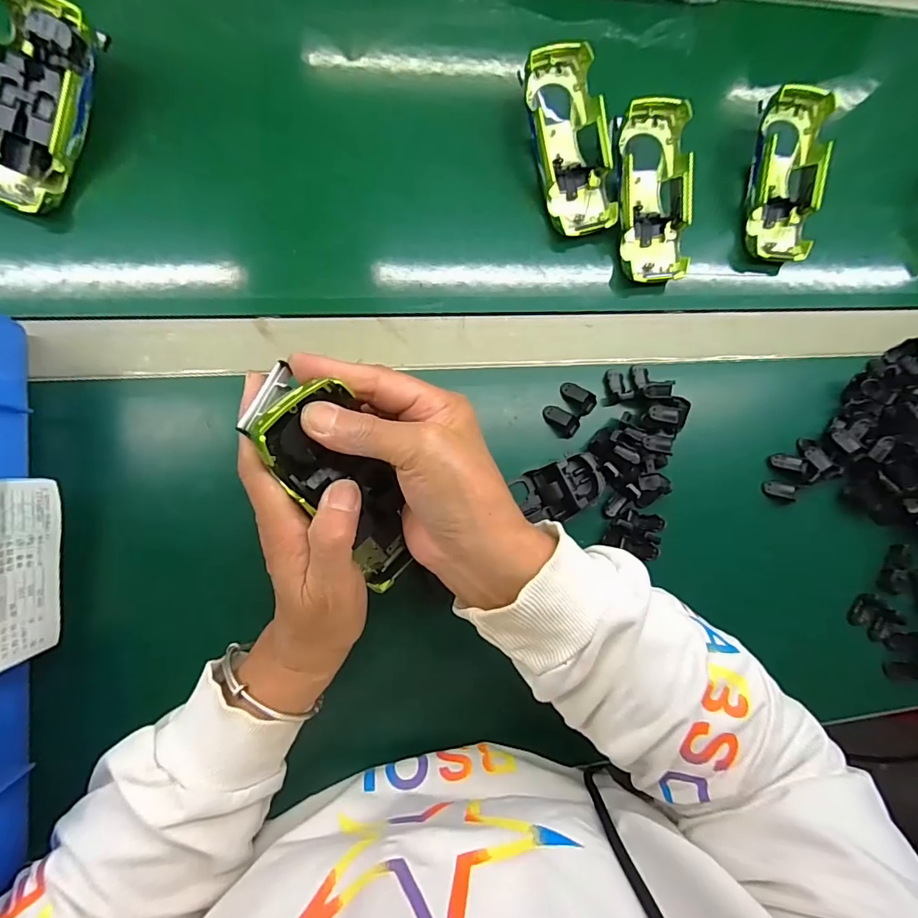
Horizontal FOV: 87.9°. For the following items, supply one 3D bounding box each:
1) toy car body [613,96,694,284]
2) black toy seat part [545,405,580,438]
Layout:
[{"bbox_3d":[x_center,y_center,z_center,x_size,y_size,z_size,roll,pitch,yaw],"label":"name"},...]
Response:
[{"bbox_3d":[0.156,-0.213,0.389,0.061,0.038,0.136,-5,99,-9],"label":"toy car body"},{"bbox_3d":[0.078,-0.029,0.365,0.028,0.012,0.017,35,81,-4],"label":"black toy seat part"}]

